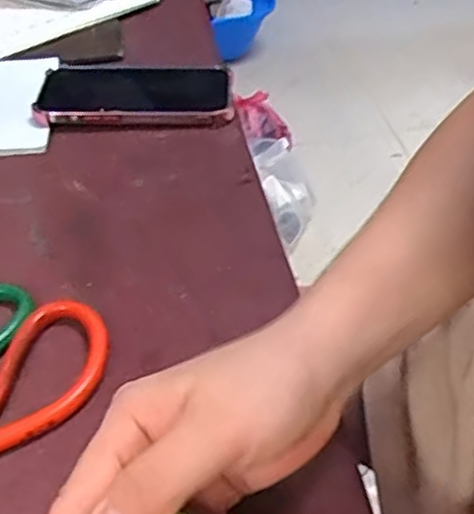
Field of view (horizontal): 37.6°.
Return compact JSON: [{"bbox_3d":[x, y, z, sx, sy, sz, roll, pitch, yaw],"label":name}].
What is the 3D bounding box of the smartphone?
[{"bbox_3d":[-0.079,-0.127,0.549,0.148,0.019,0.082,4,42,5],"label":"smartphone"}]

